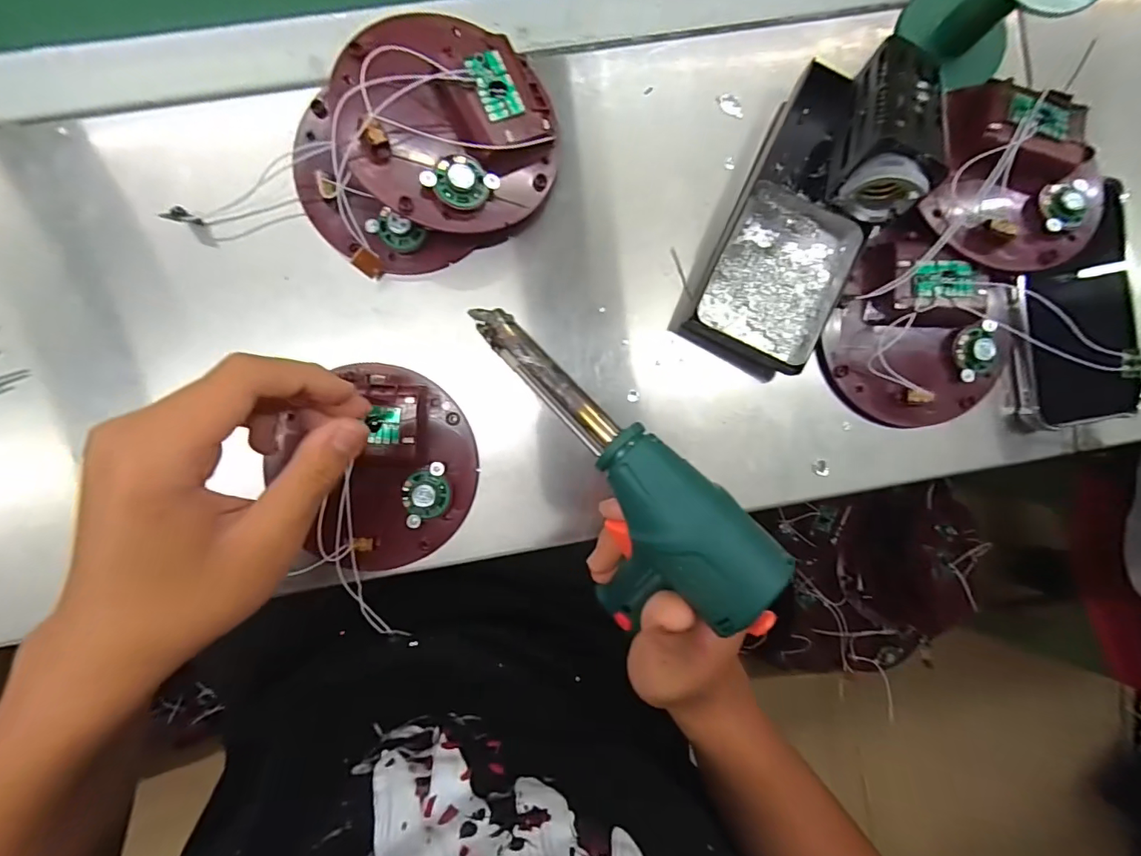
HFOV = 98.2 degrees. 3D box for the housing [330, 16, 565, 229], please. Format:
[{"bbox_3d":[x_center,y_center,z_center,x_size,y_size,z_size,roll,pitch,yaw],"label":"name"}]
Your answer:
[{"bbox_3d":[-0.067,-0.167,0.269,0.115,0.027,0.115,-1,92,-18],"label":"housing"}]

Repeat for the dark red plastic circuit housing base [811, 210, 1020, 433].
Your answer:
[{"bbox_3d":[0.219,-0.058,0.304,0.117,0.029,0.109,0,91,-3],"label":"dark red plastic circuit housing base"}]

